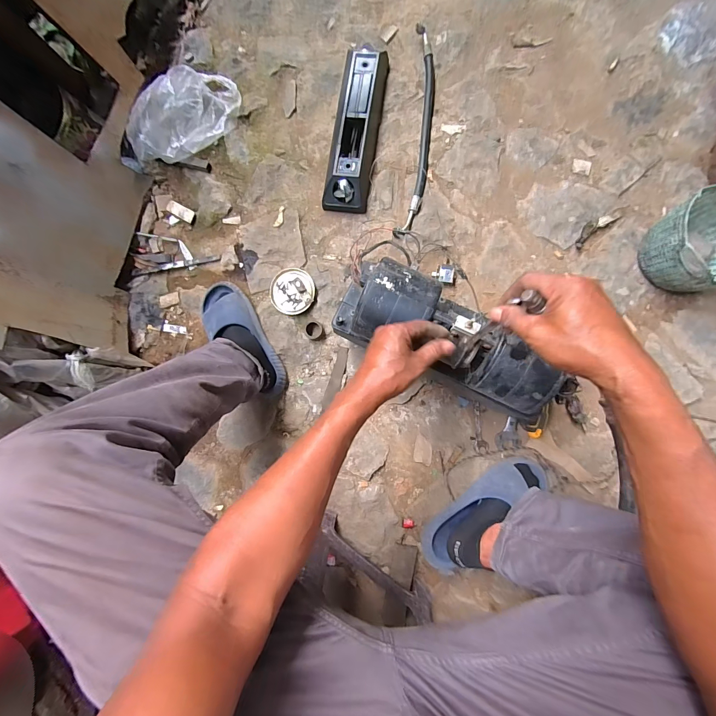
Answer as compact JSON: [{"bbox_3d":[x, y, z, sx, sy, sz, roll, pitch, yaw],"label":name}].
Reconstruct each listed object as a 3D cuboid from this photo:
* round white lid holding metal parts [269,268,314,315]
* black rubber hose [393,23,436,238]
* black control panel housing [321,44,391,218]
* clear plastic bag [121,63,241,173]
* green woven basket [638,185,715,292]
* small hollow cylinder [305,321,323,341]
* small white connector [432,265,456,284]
[{"bbox_3d":[-0.154,-0.156,0.807,0.100,0.018,0.106,0,86,5],"label":"round white lid holding metal parts"},{"bbox_3d":[0.144,-0.528,0.811,0.060,0.030,0.511,7,86,5],"label":"black rubber hose"},{"bbox_3d":[-0.005,-0.541,0.811,0.105,0.065,0.374,9,87,6],"label":"black control panel housing"},{"bbox_3d":[-0.430,-0.570,0.818,0.326,0.115,0.136,-42,83,1],"label":"clear plastic bag"},{"bbox_3d":[0.687,-0.225,0.690,0.173,0.141,0.183,0,86,5],"label":"green woven basket"},{"bbox_3d":[-0.104,-0.065,0.797,0.045,0.018,0.042,0,86,5],"label":"small hollow cylinder"},{"bbox_3d":[0.195,-0.192,0.782,0.052,0.014,0.041,2,86,5],"label":"small white connector"}]

